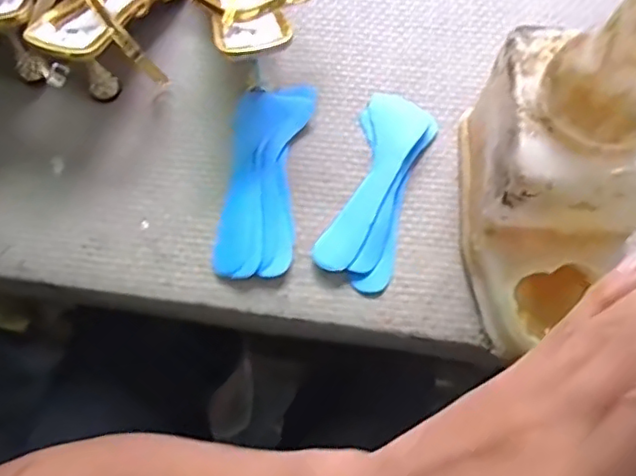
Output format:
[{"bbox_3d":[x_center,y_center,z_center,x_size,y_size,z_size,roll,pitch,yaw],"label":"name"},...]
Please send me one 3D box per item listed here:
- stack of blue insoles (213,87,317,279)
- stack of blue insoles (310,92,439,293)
[{"bbox_3d":[-0.043,-0.049,0.479,0.060,0.015,0.166,7,71,3],"label":"stack of blue insoles"},{"bbox_3d":[0.048,-0.042,0.474,0.059,0.013,0.164,18,72,7],"label":"stack of blue insoles"}]

